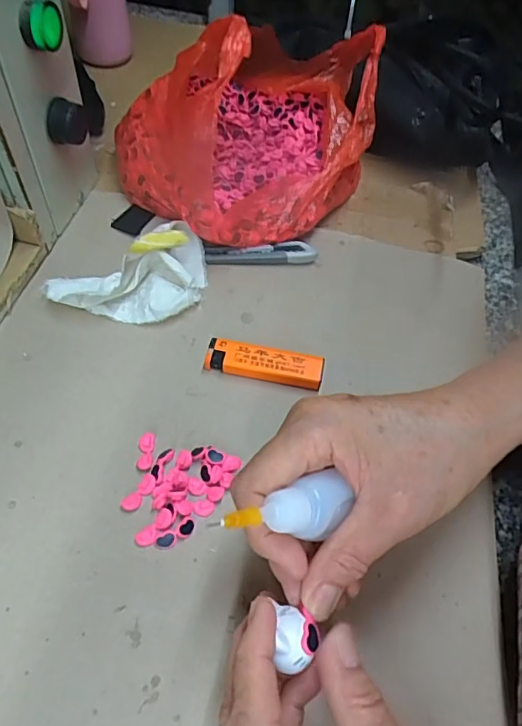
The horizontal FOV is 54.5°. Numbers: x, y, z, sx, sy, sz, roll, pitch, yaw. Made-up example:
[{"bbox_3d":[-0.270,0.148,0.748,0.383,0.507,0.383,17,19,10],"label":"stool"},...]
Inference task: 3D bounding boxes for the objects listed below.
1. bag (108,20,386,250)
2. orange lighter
[{"bbox_3d":[-0.013,-0.202,0.405,0.180,0.130,0.182,-36,65,-25],"label":"bag"},{"bbox_3d":[0.002,0.000,0.351,0.080,0.014,0.022,13,56,4],"label":"orange lighter"}]

